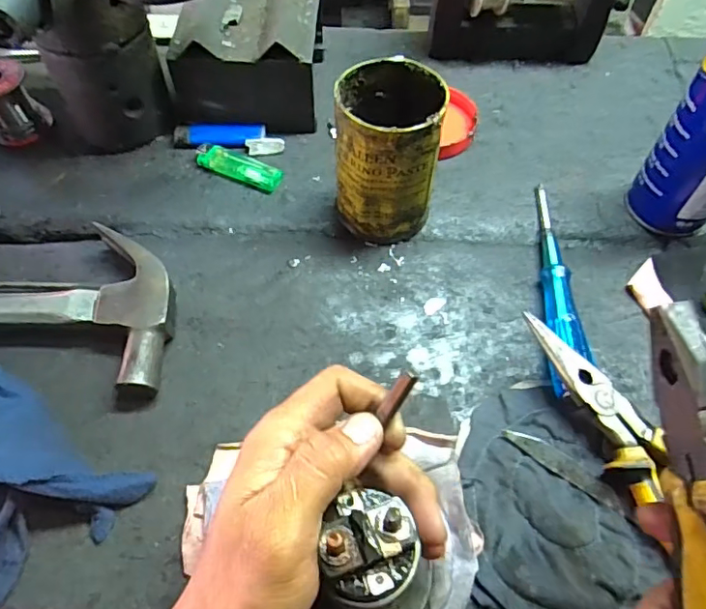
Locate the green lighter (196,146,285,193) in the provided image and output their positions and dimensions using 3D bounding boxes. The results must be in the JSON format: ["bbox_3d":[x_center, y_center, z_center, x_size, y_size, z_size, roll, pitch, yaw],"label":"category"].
[{"bbox_3d":[-0.099,-0.118,0.472,0.078,0.012,0.024,22,59,14],"label":"green lighter"}]

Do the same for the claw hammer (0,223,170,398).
[{"bbox_3d":[-0.292,-0.007,0.394,0.332,0.035,0.116,6,56,3],"label":"claw hammer"}]

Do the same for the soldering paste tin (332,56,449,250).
[{"bbox_3d":[0.025,-0.107,0.407,0.071,0.116,0.071,0,56,0],"label":"soldering paste tin"}]

